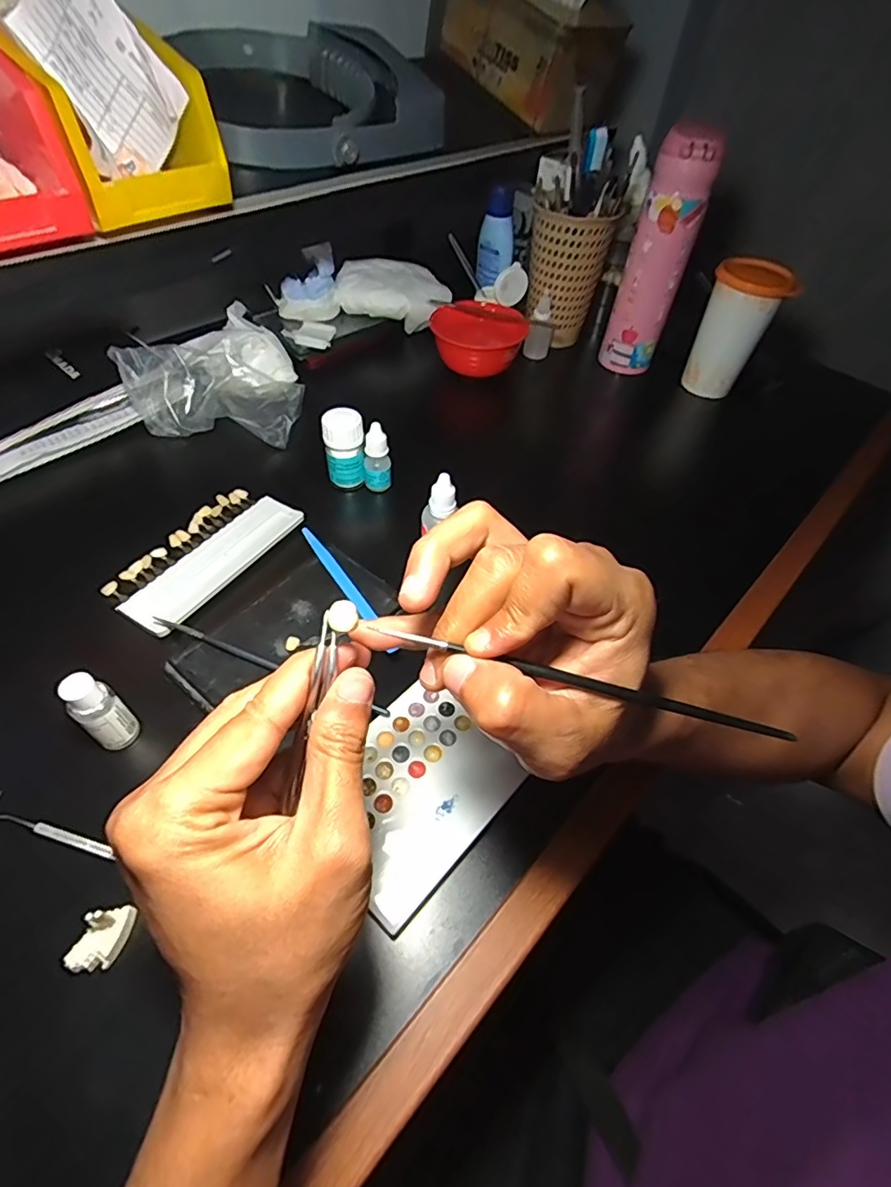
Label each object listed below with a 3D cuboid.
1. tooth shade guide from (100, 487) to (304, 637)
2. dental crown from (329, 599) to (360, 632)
[{"bbox_3d":[-0.189,-0.033,0.429,0.077,0.017,0.150,26,54,15],"label":"tooth shade guide"},{"bbox_3d":[-0.037,0.008,0.199,0.011,0.006,0.010,-5,52,-9],"label":"dental crown"}]

